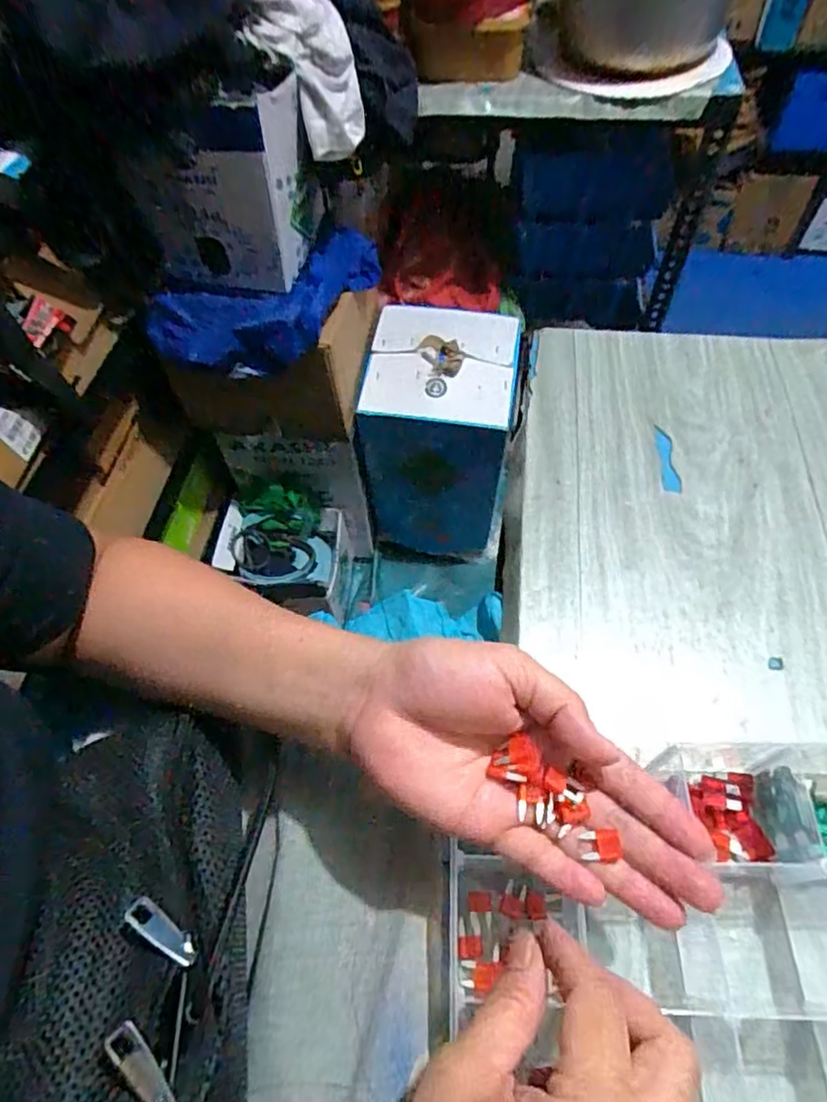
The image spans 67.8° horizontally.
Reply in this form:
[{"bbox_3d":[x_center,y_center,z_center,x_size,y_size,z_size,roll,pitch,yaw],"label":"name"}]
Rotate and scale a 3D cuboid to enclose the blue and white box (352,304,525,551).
[{"bbox_3d":[0.048,-0.221,1.174,0.252,0.390,0.244,6,58,6],"label":"blue and white box"}]

